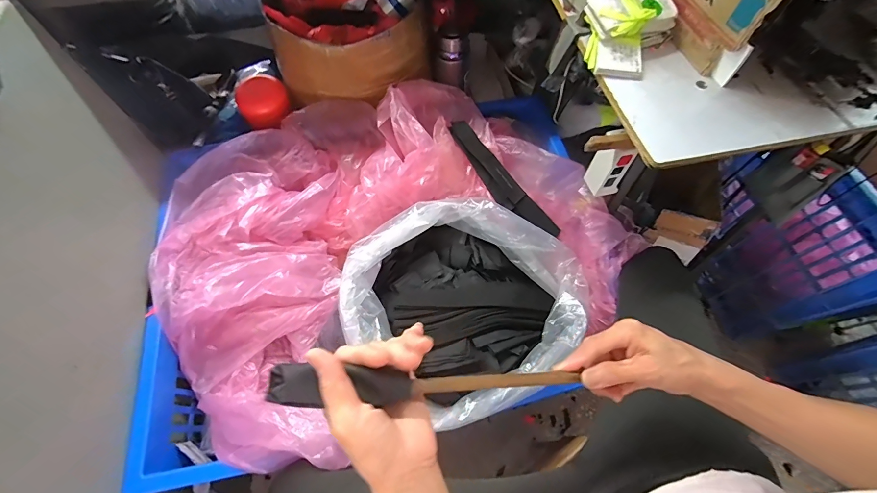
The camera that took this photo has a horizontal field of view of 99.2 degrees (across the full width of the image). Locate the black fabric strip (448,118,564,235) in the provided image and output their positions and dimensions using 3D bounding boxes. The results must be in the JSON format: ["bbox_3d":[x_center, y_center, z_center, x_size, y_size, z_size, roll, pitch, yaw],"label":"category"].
[{"bbox_3d":[0.130,-0.129,0.758,0.298,0.023,0.058,46,69,-5],"label":"black fabric strip"}]

